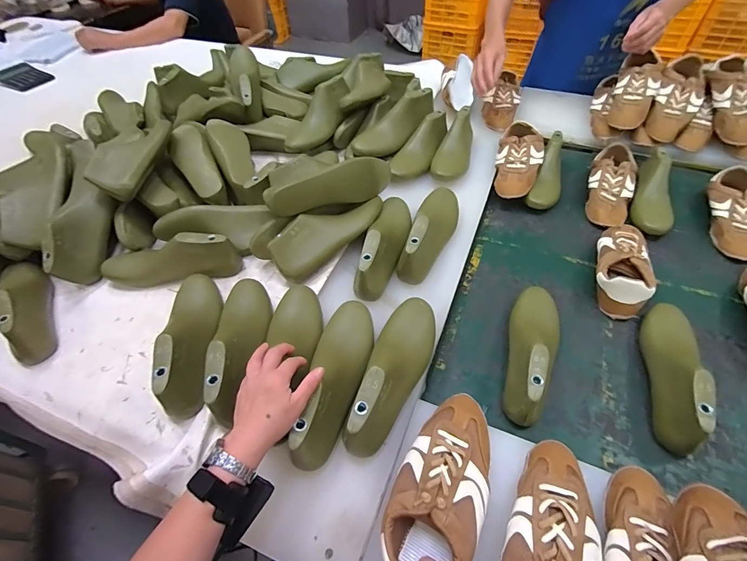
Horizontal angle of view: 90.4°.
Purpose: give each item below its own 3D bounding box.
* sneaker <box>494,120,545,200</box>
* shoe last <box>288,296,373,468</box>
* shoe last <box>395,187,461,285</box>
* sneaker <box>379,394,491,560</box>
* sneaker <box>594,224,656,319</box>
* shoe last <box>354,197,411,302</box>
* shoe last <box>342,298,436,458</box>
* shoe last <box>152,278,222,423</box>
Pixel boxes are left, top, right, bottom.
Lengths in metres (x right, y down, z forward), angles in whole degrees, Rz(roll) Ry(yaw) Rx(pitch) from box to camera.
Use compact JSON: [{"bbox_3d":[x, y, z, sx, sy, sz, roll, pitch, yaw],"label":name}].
[{"bbox_3d":[0.351,-0.294,0.894,0.102,0.066,0.222,15,53,16],"label":"sneaker"},{"bbox_3d":[-0.053,0.134,0.540,0.076,0.086,0.254,7,46,10],"label":"shoe last"},{"bbox_3d":[0.115,-0.108,0.714,0.081,0.085,0.244,12,53,14],"label":"shoe last"},{"bbox_3d":[0.087,0.247,0.450,0.103,0.072,0.225,22,50,20],"label":"sneaker"},{"bbox_3d":[0.480,-0.035,0.712,0.089,0.071,0.217,17,54,17],"label":"sneaker"},{"bbox_3d":[0.023,-0.084,0.693,0.065,0.084,0.253,12,53,13],"label":"shoe last"},{"bbox_3d":[0.034,0.120,0.527,0.077,0.082,0.243,12,53,14],"label":"shoe last"},{"bbox_3d":[-0.286,0.075,0.583,0.074,0.086,0.252,-16,52,-9],"label":"shoe last"}]

